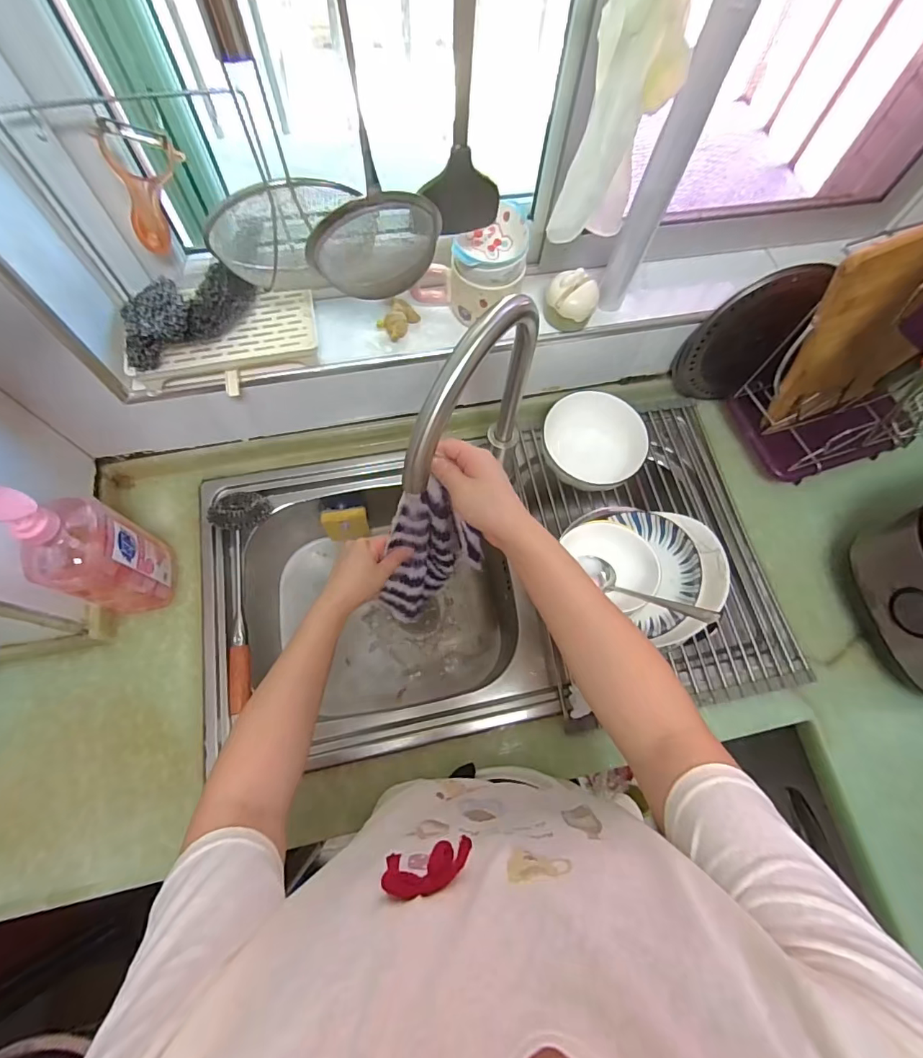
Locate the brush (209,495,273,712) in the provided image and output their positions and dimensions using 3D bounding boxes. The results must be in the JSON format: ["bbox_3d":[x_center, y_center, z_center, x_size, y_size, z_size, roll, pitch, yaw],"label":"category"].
[{"bbox_3d":[-0.312,0.087,0.644,0.078,0.040,0.302,-4,69,-3],"label":"brush"}]

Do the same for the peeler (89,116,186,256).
[{"bbox_3d":[-0.315,-0.337,0.477,0.067,0.133,0.027,4,67,-24],"label":"peeler"}]

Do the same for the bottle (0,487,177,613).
[{"bbox_3d":[-0.417,0.026,0.532,0.067,0.282,0.099,18,70,5],"label":"bottle"}]

